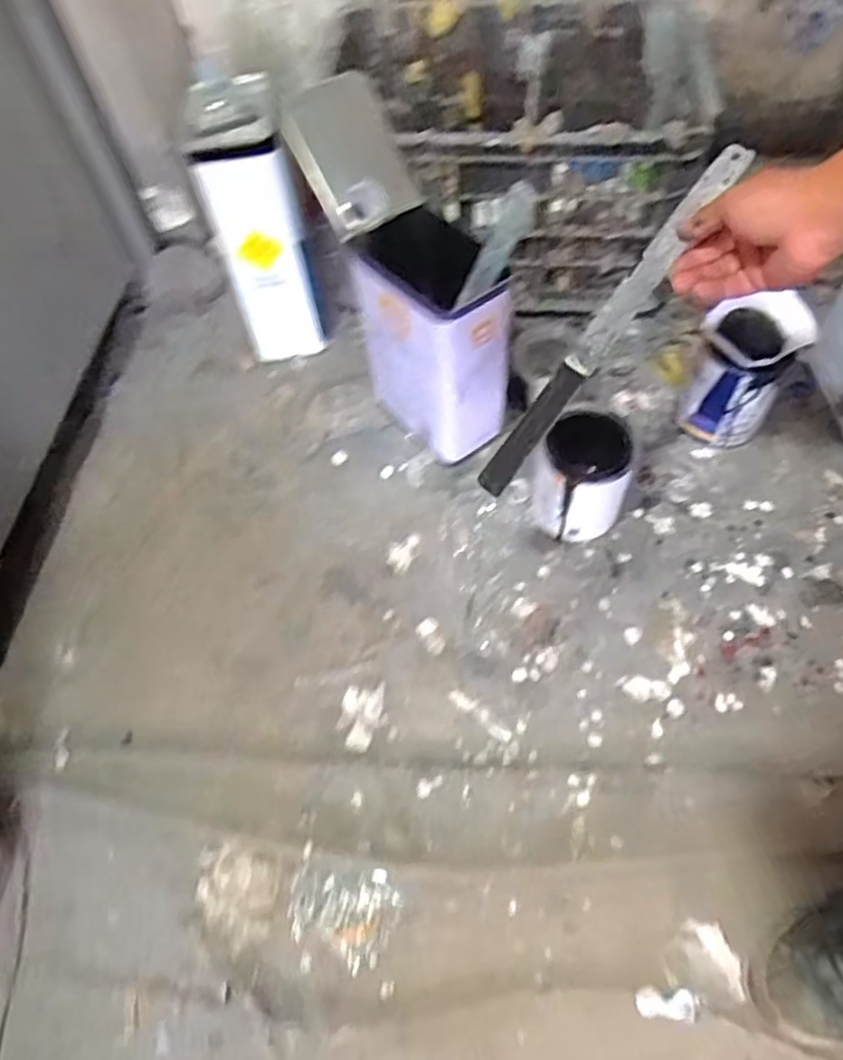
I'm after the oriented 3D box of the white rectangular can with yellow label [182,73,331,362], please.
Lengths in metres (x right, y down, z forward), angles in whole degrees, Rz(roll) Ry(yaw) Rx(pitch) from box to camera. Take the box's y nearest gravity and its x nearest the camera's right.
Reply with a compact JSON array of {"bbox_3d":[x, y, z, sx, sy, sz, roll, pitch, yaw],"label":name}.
[{"bbox_3d":[-0.209,-0.391,0.950,0.110,0.335,0.175,-11,59,-3],"label":"white rectangular can with yellow label"}]

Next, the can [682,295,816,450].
[{"bbox_3d":[0.392,-0.196,0.878,0.107,0.156,0.110,-2,59,3],"label":"can"}]

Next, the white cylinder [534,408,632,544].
[{"bbox_3d":[0.183,-0.055,0.817,0.089,0.136,0.085,-22,60,-9],"label":"white cylinder"}]

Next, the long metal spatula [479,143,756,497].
[{"bbox_3d":[0.160,-0.173,0.614,0.029,0.016,0.343,42,103,24],"label":"long metal spatula"}]

